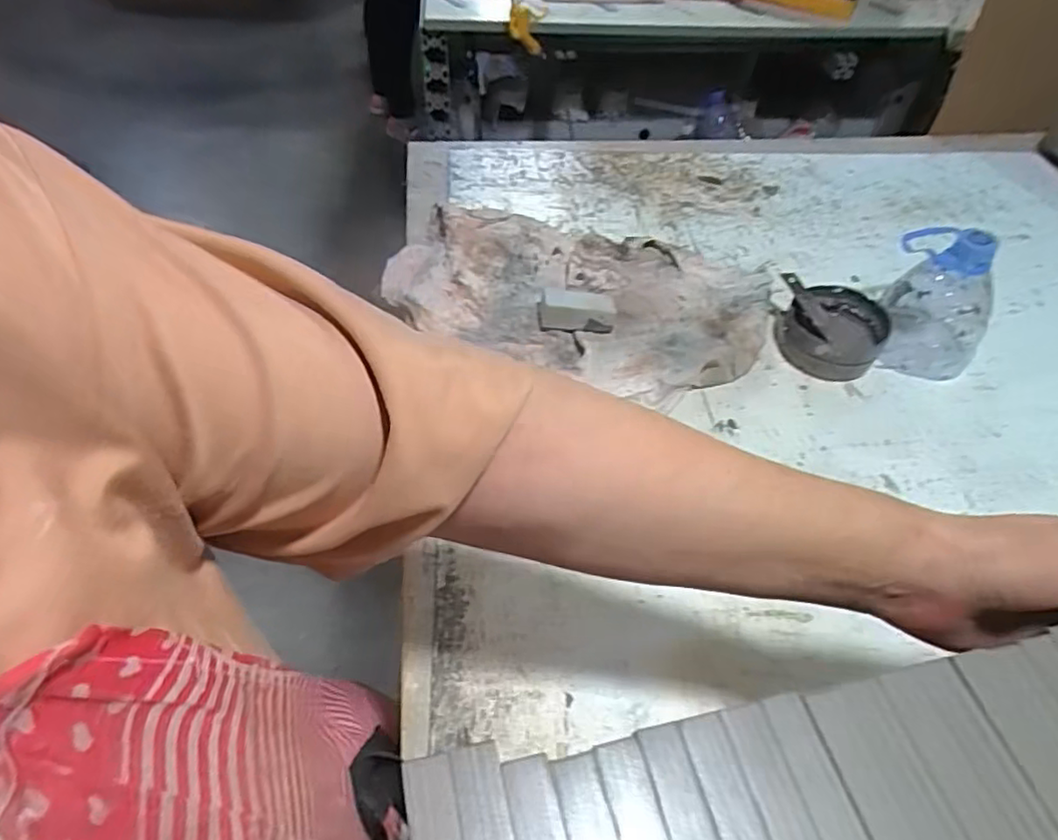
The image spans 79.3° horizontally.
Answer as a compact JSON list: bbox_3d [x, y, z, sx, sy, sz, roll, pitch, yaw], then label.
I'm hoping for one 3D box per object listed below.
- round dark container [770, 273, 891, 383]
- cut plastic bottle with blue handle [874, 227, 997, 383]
[{"bbox_3d":[0.288,-0.088,0.614,0.093,0.052,0.093,10,50,6],"label":"round dark container"},{"bbox_3d":[0.375,-0.109,0.584,0.103,0.131,0.079,36,57,25],"label":"cut plastic bottle with blue handle"}]

